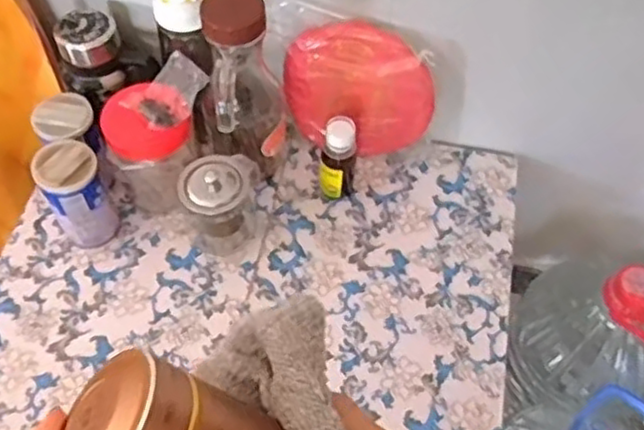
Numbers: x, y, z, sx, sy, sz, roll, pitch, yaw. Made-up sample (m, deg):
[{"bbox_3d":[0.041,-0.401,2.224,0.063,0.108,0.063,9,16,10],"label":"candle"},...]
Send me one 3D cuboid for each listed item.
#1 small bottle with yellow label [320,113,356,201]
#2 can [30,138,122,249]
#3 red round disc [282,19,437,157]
[{"bbox_3d":[0.020,-0.061,0.823,0.038,0.112,0.038,1,57,-2],"label":"small bottle with yellow label"},{"bbox_3d":[-0.269,-0.017,0.782,0.064,0.129,0.073,-26,62,-18],"label":"can"},{"bbox_3d":[0.041,-0.139,0.831,0.176,0.183,0.049,9,57,2],"label":"red round disc"}]

